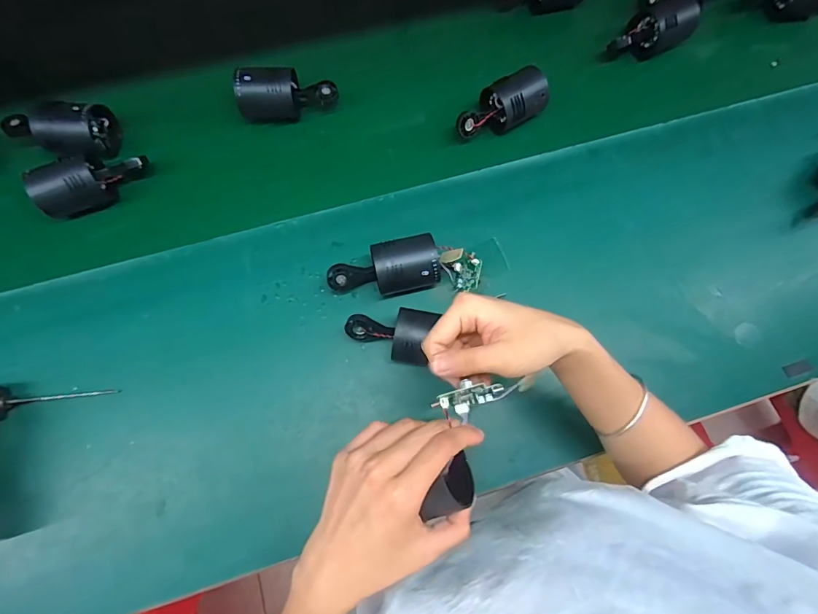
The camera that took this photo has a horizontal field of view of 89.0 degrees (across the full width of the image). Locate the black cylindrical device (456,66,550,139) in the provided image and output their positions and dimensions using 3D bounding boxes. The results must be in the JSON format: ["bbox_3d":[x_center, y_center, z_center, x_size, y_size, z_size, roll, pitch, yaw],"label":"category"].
[{"bbox_3d":[0.112,-0.241,0.510,0.117,0.047,0.061,-27,75,5],"label":"black cylindrical device"}]

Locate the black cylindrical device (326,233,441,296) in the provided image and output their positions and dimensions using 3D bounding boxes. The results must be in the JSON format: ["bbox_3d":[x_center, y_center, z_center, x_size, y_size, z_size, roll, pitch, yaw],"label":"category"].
[{"bbox_3d":[-0.026,-0.040,0.438,0.114,0.045,0.049,-13,73,8],"label":"black cylindrical device"}]

